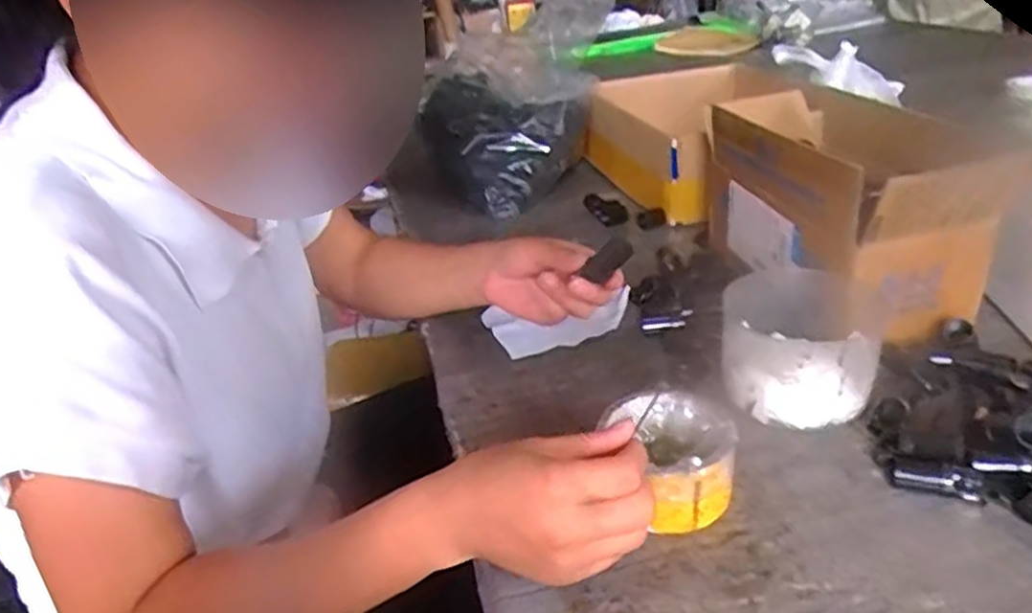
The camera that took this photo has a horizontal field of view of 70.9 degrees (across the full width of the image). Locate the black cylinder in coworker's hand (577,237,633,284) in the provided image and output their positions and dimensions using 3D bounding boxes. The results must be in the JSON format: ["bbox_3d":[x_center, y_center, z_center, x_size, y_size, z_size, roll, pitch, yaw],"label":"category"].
[{"bbox_3d":[0.072,-0.037,0.561,0.039,0.015,0.020,-43,22,18],"label":"black cylinder in coworker's hand"}]

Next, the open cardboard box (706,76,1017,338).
[{"bbox_3d":[0.280,-0.091,0.669,0.131,0.154,0.292,-10,28,-6],"label":"open cardboard box"}]

